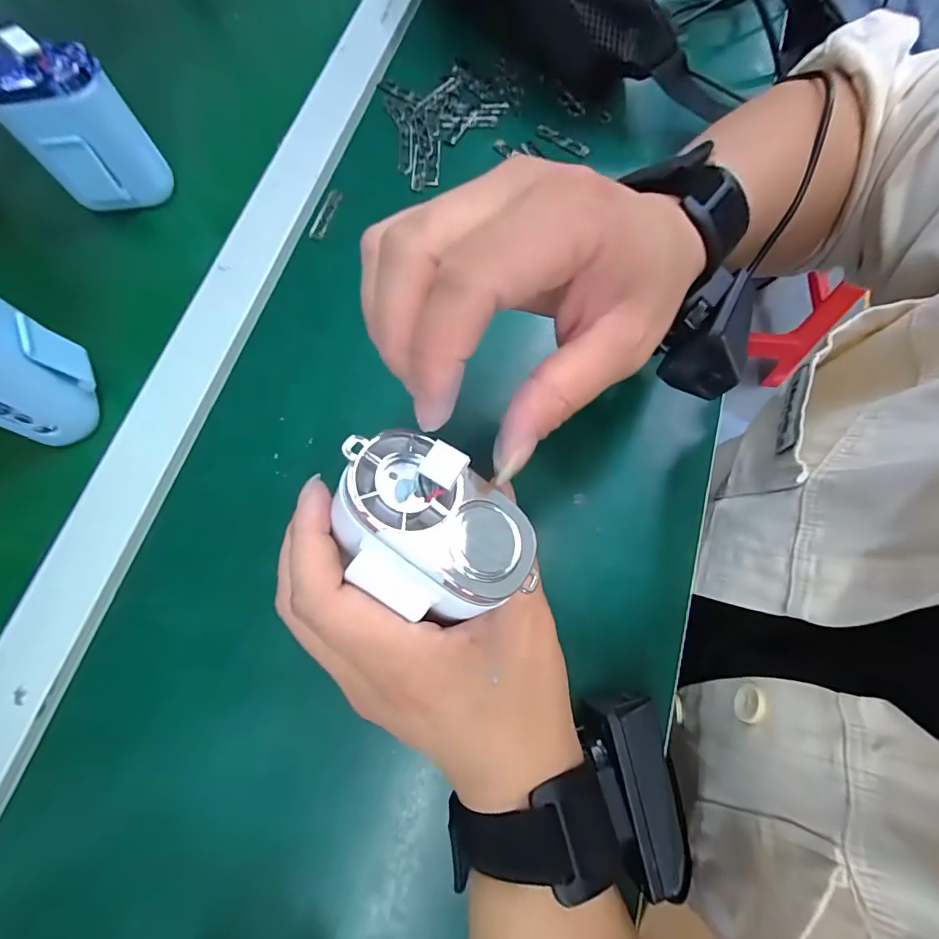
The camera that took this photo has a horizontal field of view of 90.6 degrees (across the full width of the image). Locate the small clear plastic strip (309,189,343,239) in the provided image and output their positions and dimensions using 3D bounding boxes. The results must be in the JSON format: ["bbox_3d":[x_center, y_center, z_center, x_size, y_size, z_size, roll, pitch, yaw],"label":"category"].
[{"bbox_3d":[-0.101,-0.181,0.327,0.009,0.006,0.038,19,74,7],"label":"small clear plastic strip"}]

